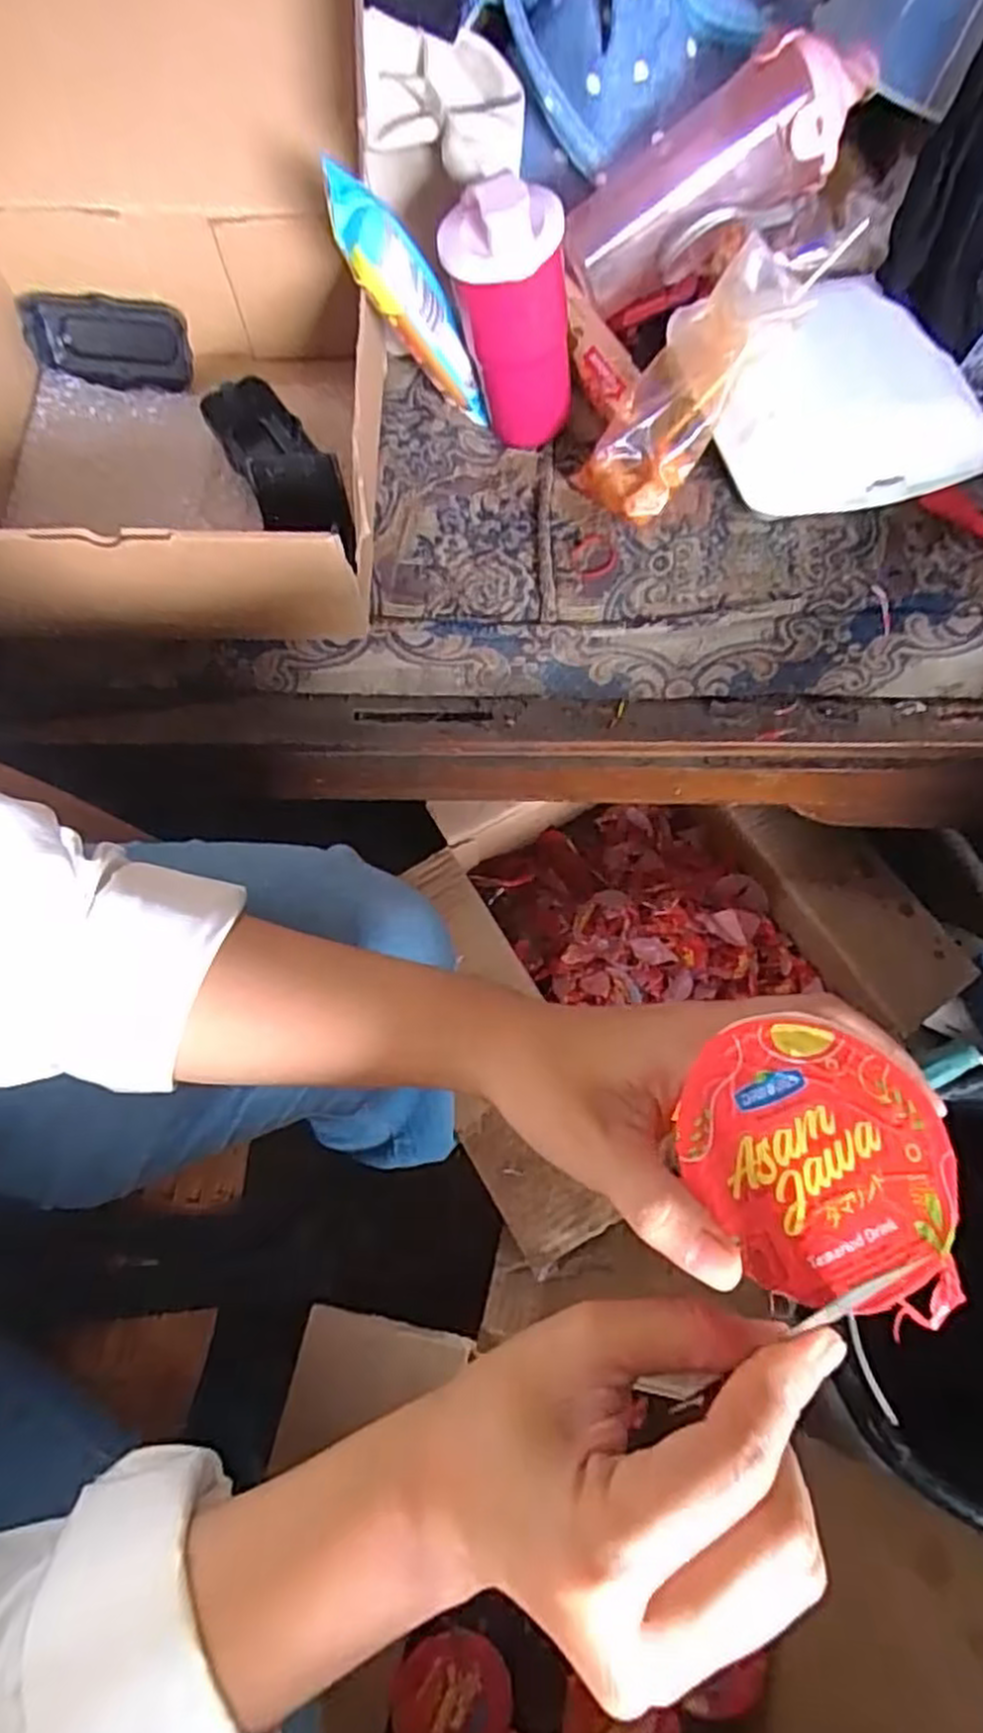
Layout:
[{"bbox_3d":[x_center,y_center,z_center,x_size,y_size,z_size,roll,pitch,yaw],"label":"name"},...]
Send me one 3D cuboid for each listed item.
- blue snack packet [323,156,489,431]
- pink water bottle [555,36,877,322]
[{"bbox_3d":[-0.045,-0.356,0.491,0.040,0.178,0.037,-36,71,16],"label":"blue snack packet"},{"bbox_3d":[0.153,-0.487,0.534,0.214,0.066,0.084,-25,69,19],"label":"pink water bottle"}]

